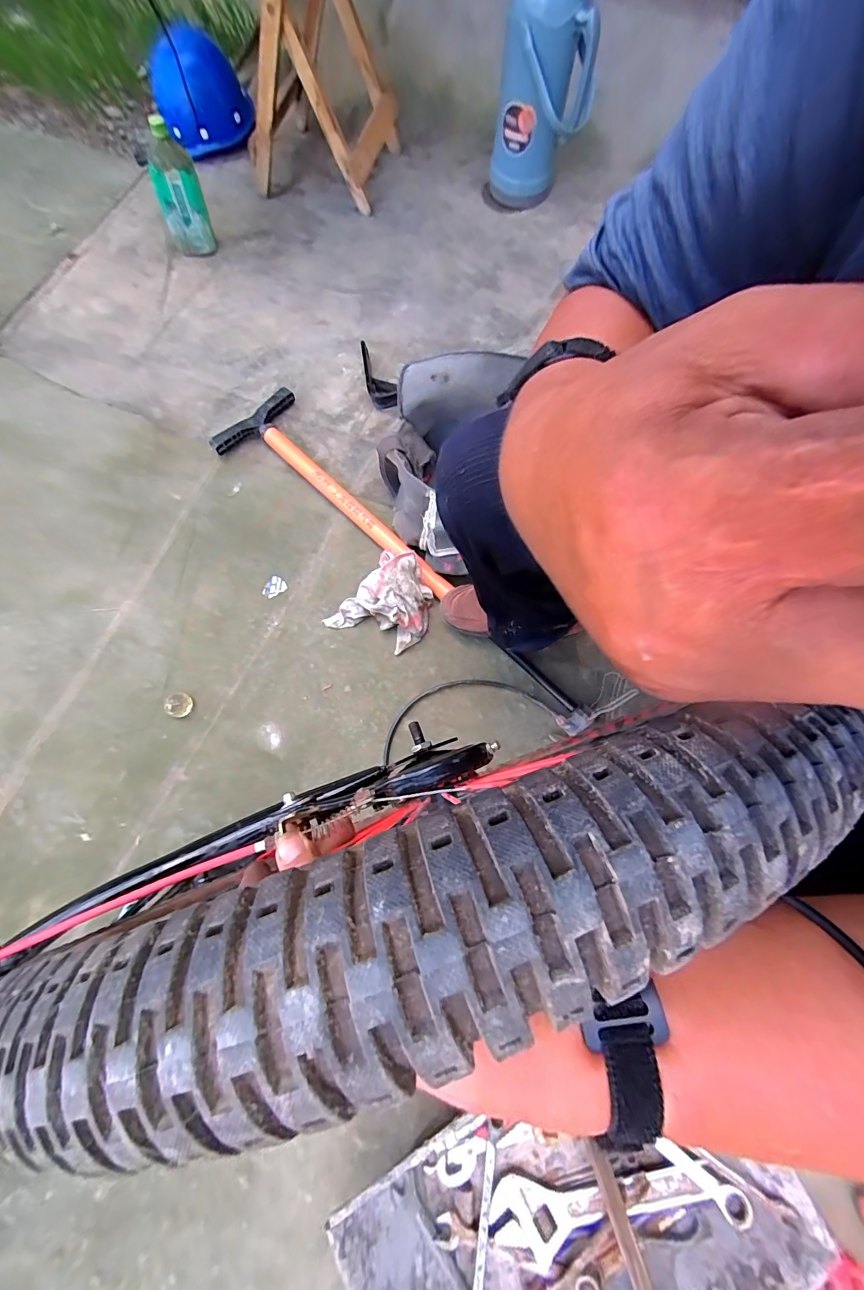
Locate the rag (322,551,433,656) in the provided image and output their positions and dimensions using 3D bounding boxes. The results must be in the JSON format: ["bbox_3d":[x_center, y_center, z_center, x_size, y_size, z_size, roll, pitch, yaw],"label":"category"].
[{"bbox_3d":[-0.081,-0.088,0.778,0.173,0.076,0.168,24,72,6],"label":"rag"}]

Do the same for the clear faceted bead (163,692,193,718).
[{"bbox_3d":[-0.426,0.099,0.723,0.038,0.034,0.040,22,72,6],"label":"clear faceted bead"}]

